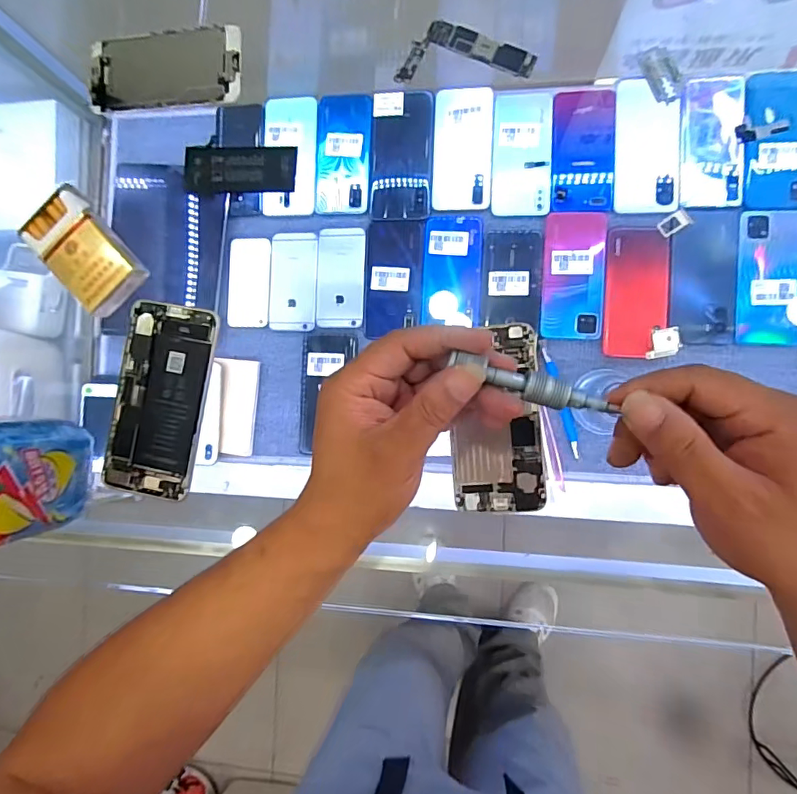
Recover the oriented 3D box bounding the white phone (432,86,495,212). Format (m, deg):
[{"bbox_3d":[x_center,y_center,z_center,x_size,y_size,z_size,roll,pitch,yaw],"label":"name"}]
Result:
[{"bbox_3d":[0.084,-0.327,0.643,0.076,0.004,0.161,4,90,9],"label":"white phone"}]

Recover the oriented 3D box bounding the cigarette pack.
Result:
[{"bbox_3d":[-0.255,-0.117,0.397,0.055,0.025,0.095,-43,83,6],"label":"cigarette pack"}]

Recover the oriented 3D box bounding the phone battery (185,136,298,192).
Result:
[{"bbox_3d":[-0.129,-0.187,0.398,0.093,0.009,0.035,4,102,7],"label":"phone battery"}]

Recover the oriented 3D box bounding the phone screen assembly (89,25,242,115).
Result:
[{"bbox_3d":[-0.195,-0.274,0.408,0.129,0.010,0.061,-2,89,9],"label":"phone screen assembly"}]

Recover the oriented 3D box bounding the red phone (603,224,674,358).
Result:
[{"bbox_3d":[0.298,-0.130,0.610,0.074,0.007,0.158,3,90,9],"label":"red phone"}]

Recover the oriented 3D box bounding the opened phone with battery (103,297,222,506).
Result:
[{"bbox_3d":[-0.195,0.003,0.400,0.076,0.008,0.154,11,91,9],"label":"opened phone with battery"}]

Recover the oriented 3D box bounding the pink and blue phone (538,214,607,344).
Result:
[{"bbox_3d":[0.221,-0.154,0.617,0.075,0.005,0.158,3,90,9],"label":"pink and blue phone"}]

